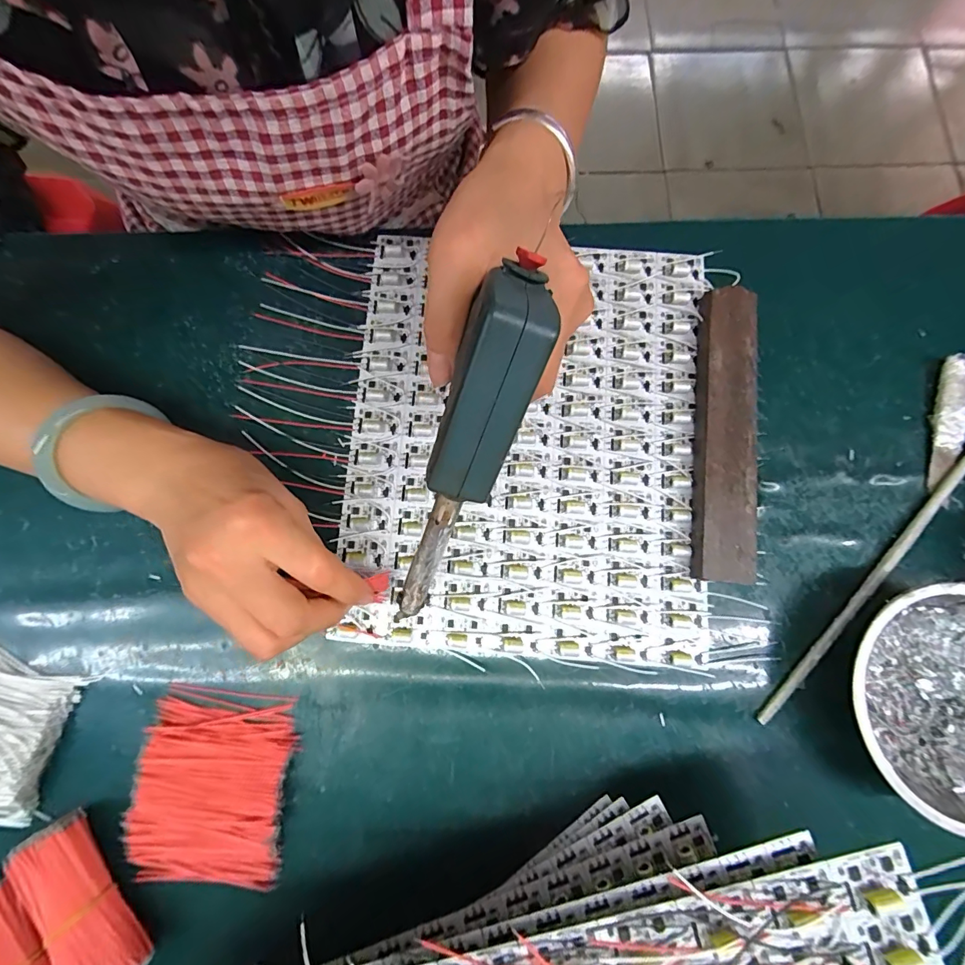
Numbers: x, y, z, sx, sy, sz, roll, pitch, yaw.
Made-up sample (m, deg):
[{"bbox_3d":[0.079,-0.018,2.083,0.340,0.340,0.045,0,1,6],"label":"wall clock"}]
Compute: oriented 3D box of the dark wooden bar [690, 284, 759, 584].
[{"bbox_3d":[0.162,-0.036,0.289,0.036,0.018,0.198,7,79,1],"label":"dark wooden bar"}]

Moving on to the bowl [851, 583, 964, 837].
[{"bbox_3d":[0.267,0.126,0.248,0.121,0.038,0.120,0,79,0],"label":"bowl"}]

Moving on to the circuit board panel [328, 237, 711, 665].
[{"bbox_3d":[0.028,-0.032,0.296,0.239,0.008,0.287,5,79,1],"label":"circuit board panel"}]

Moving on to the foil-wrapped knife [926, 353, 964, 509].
[{"bbox_3d":[0.318,-0.037,0.293,0.021,0.009,0.103,20,80,4],"label":"foil-wrapped knife"}]

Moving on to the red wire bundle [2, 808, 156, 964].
[{"bbox_3d":[-0.218,0.232,0.235,0.030,0.032,0.091,-37,81,-7],"label":"red wire bundle"}]

